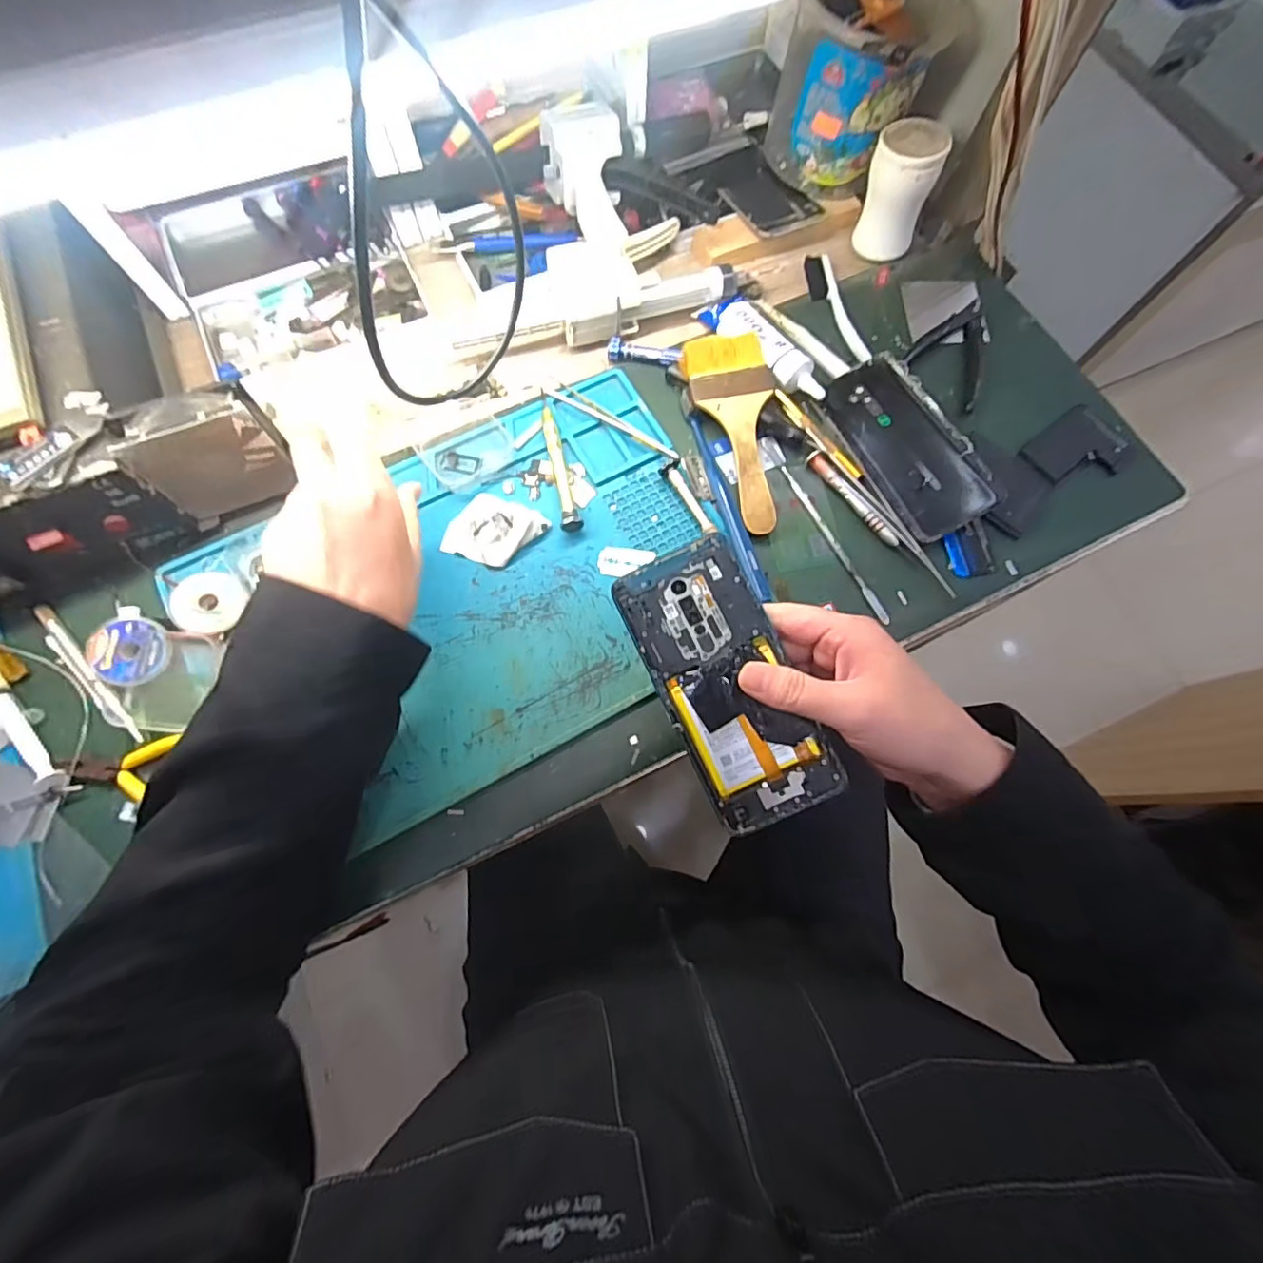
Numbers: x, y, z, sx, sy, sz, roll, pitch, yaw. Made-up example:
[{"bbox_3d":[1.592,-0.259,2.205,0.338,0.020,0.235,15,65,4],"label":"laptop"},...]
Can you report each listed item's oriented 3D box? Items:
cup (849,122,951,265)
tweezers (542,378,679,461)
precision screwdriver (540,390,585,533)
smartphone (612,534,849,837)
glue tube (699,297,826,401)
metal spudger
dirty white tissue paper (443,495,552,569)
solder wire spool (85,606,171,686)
[{"bbox_3d":[0.223,-0.368,0.484,0.058,0.082,0.048,20,73,4],"label":"cup"},{"bbox_3d":[-0.015,-0.166,0.453,0.121,0.008,0.018,33,75,8],"label":"tweezers"},{"bbox_3d":[-0.055,-0.133,0.438,0.016,0.014,0.122,-10,73,-5],"label":"precision screwdriver"},{"bbox_3d":[0.052,0.029,0.321,0.071,0.004,0.156,-26,85,6],"label":"smartphone"},{"bbox_3d":[0.110,-0.232,0.467,0.037,0.022,0.126,-32,76,-11],"label":"glue tube"},{"bbox_3d":[0.145,-0.080,0.437,0.011,0.007,0.173,-24,75,-9],"label":"metal spudger"},{"bbox_3d":[-0.100,-0.073,0.417,0.067,0.016,0.046,16,73,3],"label":"dirty white tissue paper"},{"bbox_3d":[-0.339,0.011,0.385,0.053,0.013,0.044,31,74,8],"label":"solder wire spool"}]

